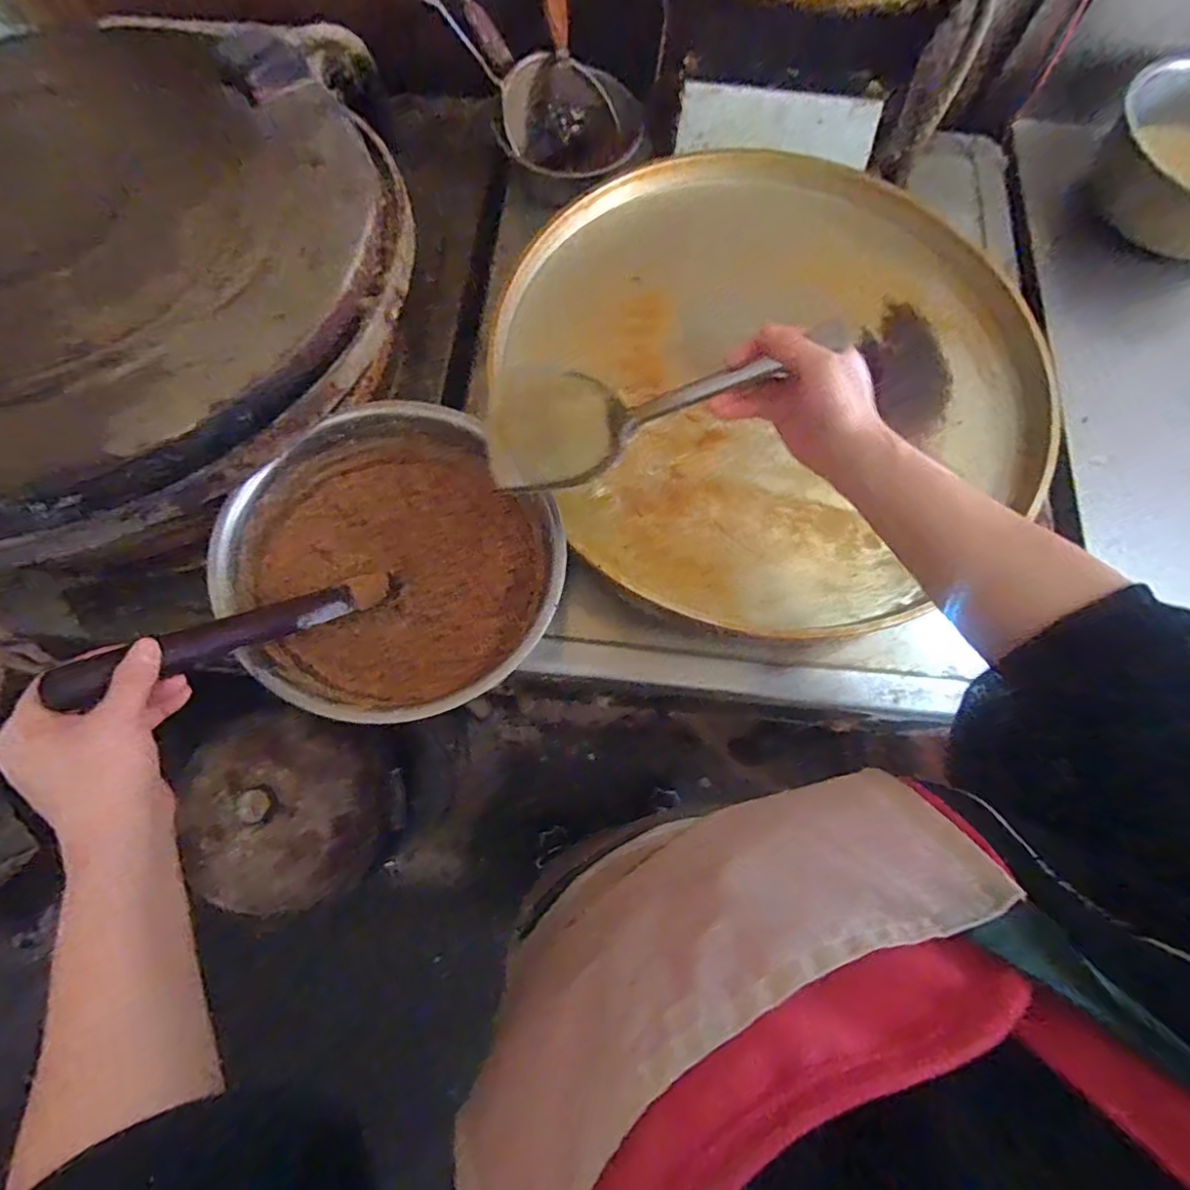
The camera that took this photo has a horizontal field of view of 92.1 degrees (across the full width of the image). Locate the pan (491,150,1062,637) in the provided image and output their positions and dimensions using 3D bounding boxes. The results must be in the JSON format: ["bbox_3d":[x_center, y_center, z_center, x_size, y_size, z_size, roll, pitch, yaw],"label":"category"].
[{"bbox_3d":[0.188,-0.233,0.593,0.527,0.061,0.525,0,73,-2],"label":"pan"}]

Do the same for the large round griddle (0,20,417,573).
[{"bbox_3d":[-0.438,-0.284,0.491,0.546,0.081,0.533,0,73,-2],"label":"large round griddle"}]

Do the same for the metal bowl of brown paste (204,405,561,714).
[{"bbox_3d":[-0.167,-0.022,0.495,0.244,0.096,0.250,0,73,-2],"label":"metal bowl of brown paste"}]

